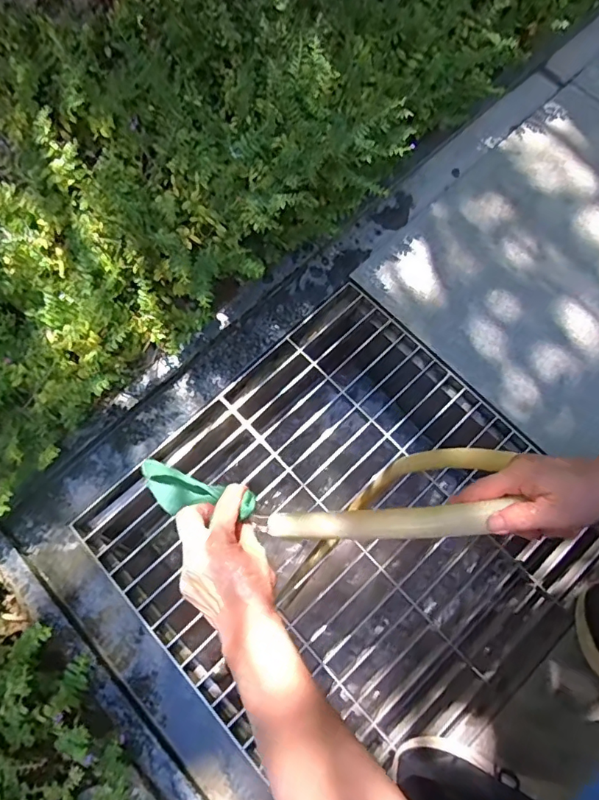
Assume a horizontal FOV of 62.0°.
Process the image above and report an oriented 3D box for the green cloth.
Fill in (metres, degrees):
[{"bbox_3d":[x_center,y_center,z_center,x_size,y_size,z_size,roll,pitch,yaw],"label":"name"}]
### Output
[{"bbox_3d":[-0.113,0.098,0.522,0.177,0.030,0.048,3,69,40],"label":"green cloth"}]

